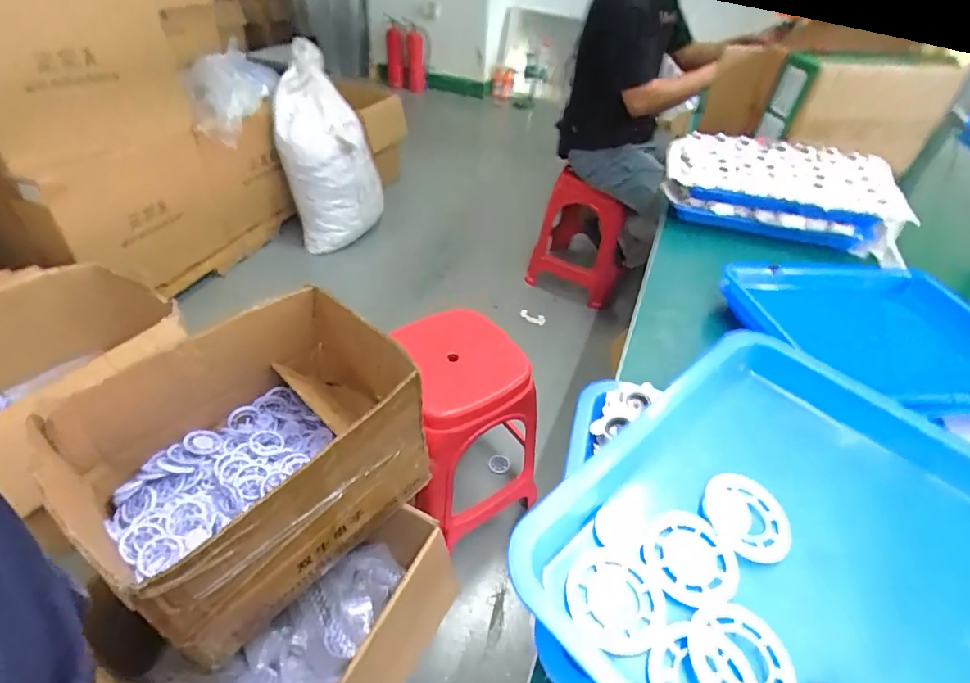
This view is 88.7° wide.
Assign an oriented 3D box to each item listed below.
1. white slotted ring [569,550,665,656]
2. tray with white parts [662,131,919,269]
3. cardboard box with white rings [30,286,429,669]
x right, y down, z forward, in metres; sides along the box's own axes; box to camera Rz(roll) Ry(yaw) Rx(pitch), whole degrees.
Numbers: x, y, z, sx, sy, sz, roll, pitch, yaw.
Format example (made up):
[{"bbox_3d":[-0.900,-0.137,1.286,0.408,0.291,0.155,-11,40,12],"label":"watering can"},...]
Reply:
[{"bbox_3d":[0.080,0.157,0.303,0.056,0.007,0.058,3,42,-3],"label":"white slotted ring"},{"bbox_3d":[0.545,-0.291,0.929,0.411,0.086,0.269,13,42,8],"label":"tray with white parts"},{"bbox_3d":[-0.333,0.152,0.744,0.344,0.252,0.409,33,48,28],"label":"cardboard box with white rings"}]

